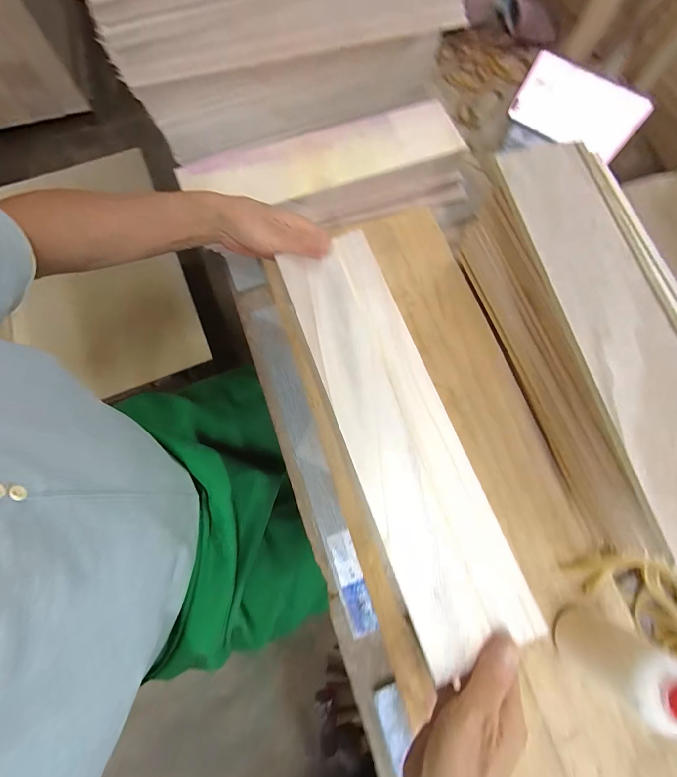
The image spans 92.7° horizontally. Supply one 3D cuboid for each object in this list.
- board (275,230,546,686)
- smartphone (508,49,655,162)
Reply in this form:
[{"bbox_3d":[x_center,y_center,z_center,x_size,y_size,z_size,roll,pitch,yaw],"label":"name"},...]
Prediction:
[{"bbox_3d":[0.050,0.028,0.288,0.094,0.013,0.366,-20,77,-6],"label":"board"},{"bbox_3d":[0.323,-0.380,0.441,0.160,0.075,0.013,34,68,8],"label":"smartphone"}]

